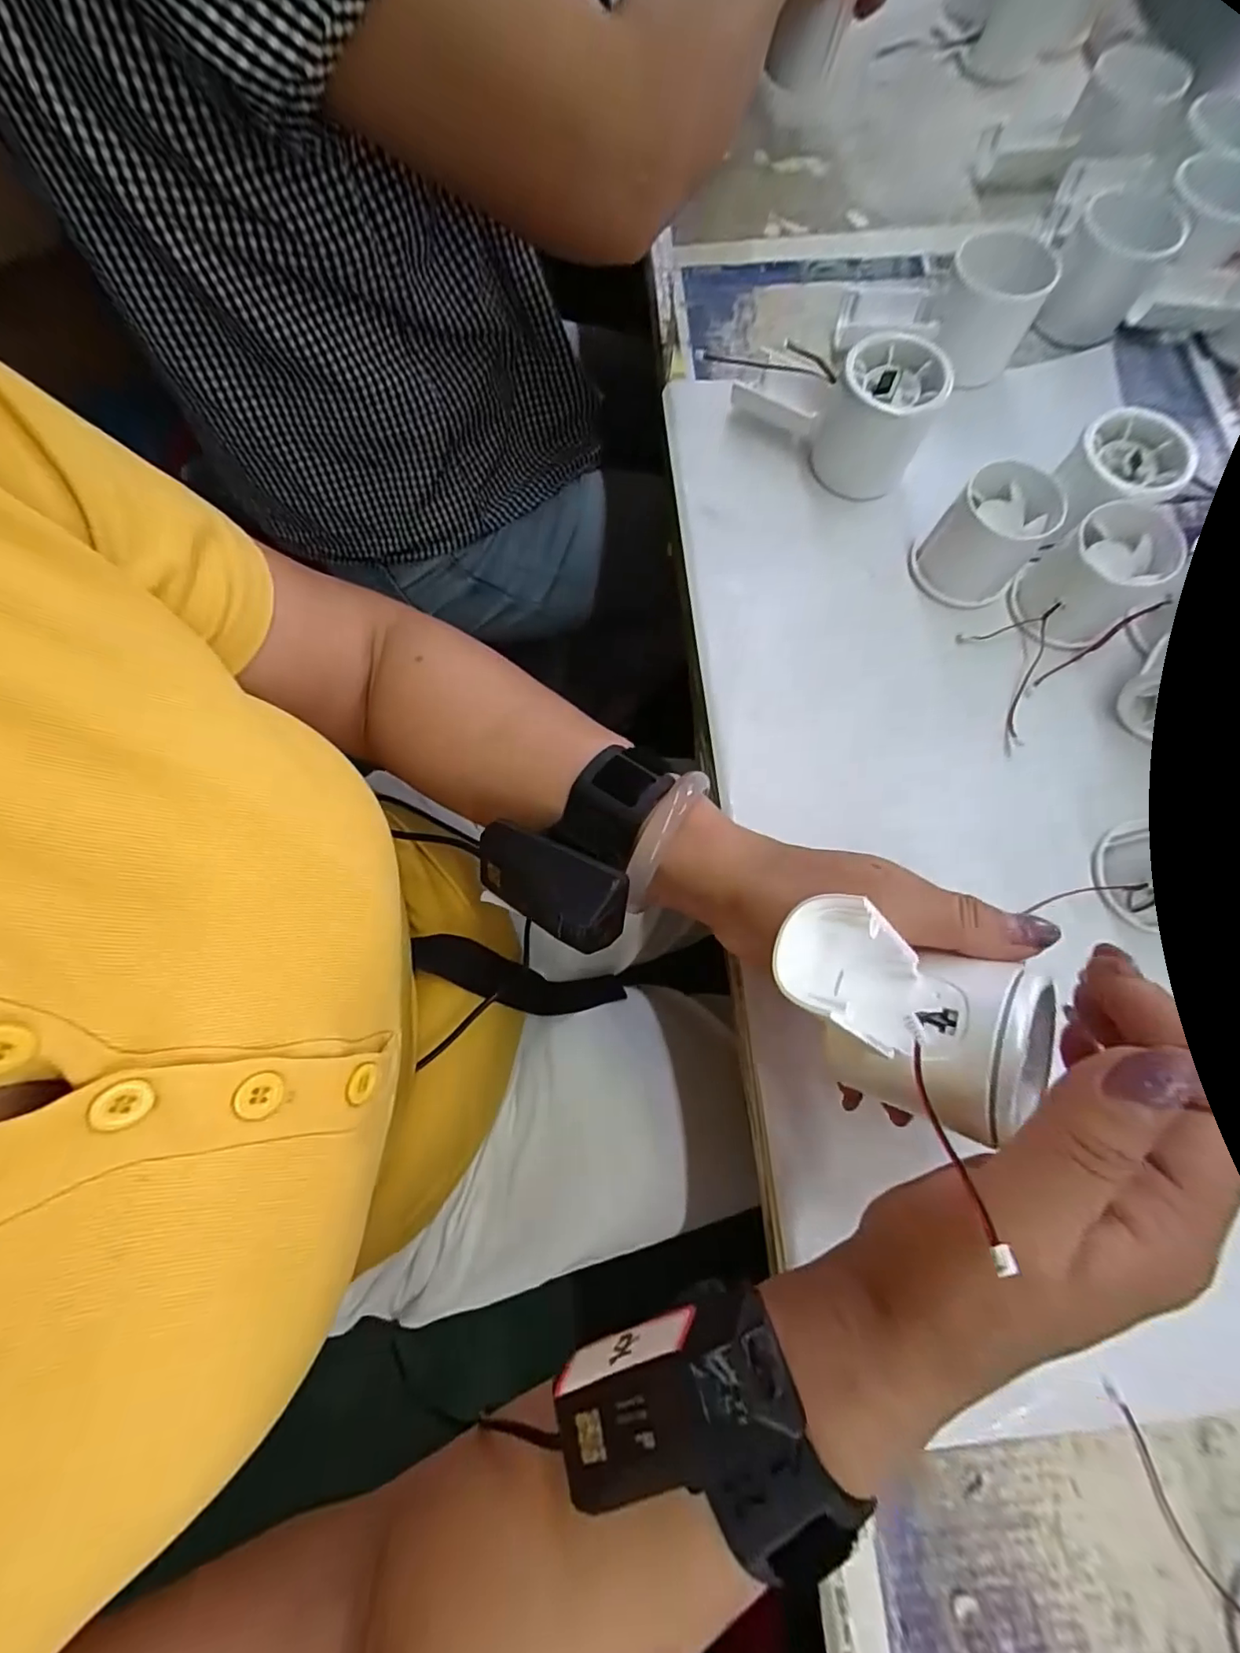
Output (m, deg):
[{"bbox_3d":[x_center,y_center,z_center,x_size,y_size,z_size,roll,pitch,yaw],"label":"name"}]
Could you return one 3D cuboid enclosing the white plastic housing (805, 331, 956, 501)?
[{"bbox_3d":[0.147,-0.232,0.331,0.055,0.061,0.052,27,77,6],"label":"white plastic housing"}]

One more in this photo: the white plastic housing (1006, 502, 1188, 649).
[{"bbox_3d":[0.250,-0.131,0.304,0.060,0.044,0.052,-35,78,-8],"label":"white plastic housing"}]

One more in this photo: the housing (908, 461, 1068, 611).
[{"bbox_3d":[0.201,-0.158,0.316,0.051,0.047,0.053,0,76,0],"label":"housing"}]

